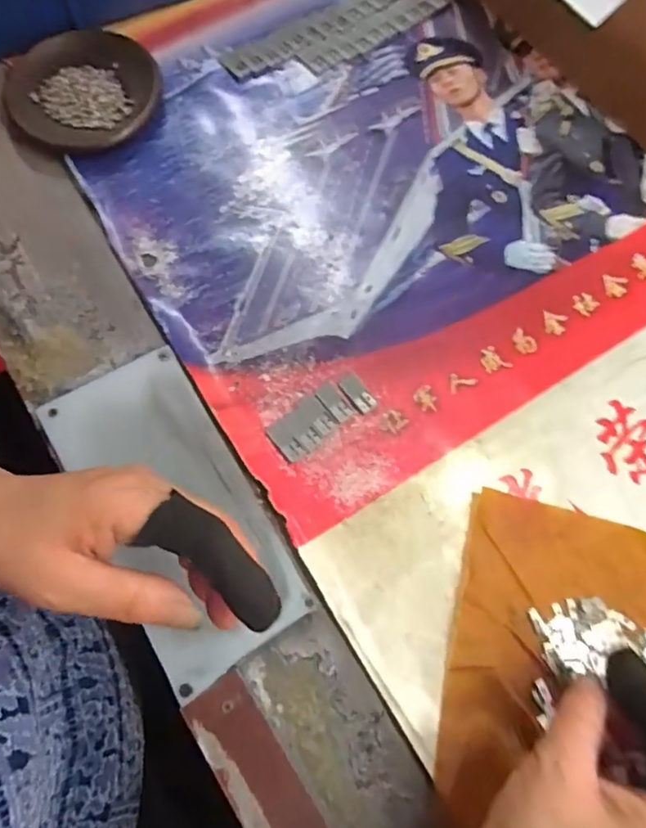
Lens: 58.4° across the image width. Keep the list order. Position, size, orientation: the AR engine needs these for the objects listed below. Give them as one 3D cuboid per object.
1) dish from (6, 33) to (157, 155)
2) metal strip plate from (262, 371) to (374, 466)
[{"bbox_3d":[-0.183,-0.246,0.447,0.112,0.019,0.100,-14,74,-5],"label":"dish"},{"bbox_3d":[-0.001,0.001,0.382,0.070,0.004,0.029,-36,77,-11],"label":"metal strip plate"}]

